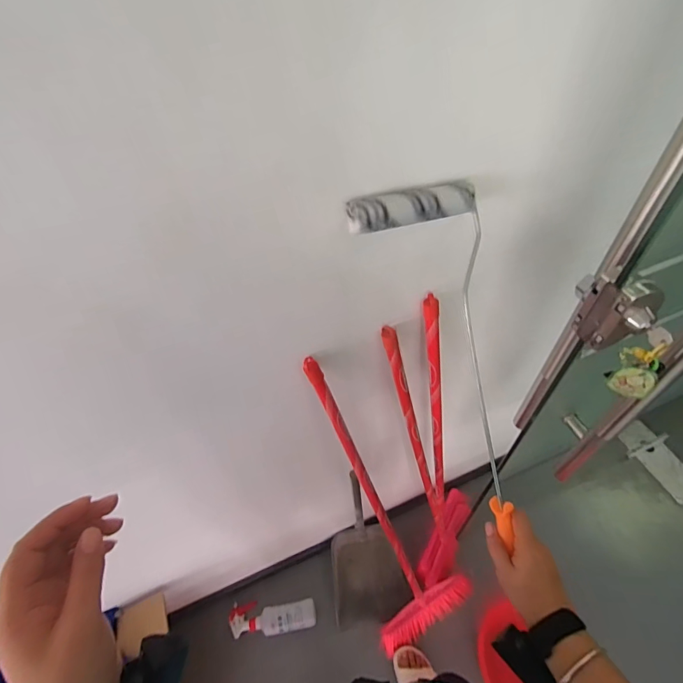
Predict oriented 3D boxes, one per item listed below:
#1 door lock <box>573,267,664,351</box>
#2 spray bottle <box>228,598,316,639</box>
[{"bbox_3d":[0.321,-0.039,0.475,0.087,0.094,0.054,34,61,28],"label":"door lock"},{"bbox_3d":[-0.222,0.870,1.251,0.276,0.070,0.091,-5,51,1],"label":"spray bottle"}]

